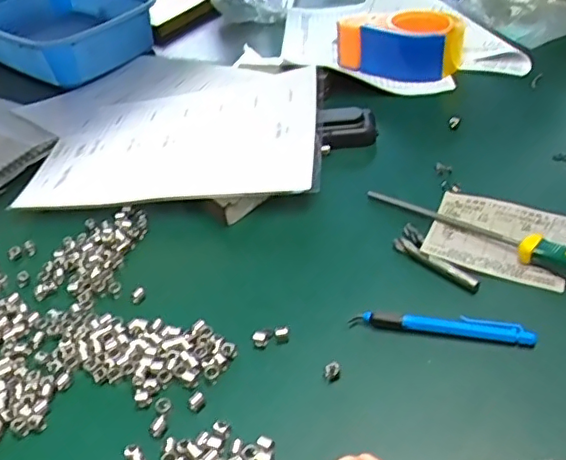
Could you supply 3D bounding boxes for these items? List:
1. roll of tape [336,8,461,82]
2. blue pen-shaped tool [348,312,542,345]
[{"bbox_3d":[0.142,-0.227,0.726,0.144,0.063,0.077,18,47,28],"label":"roll of tape"},{"bbox_3d":[0.111,0.068,0.423,0.124,0.018,0.014,4,42,15],"label":"blue pen-shaped tool"}]

